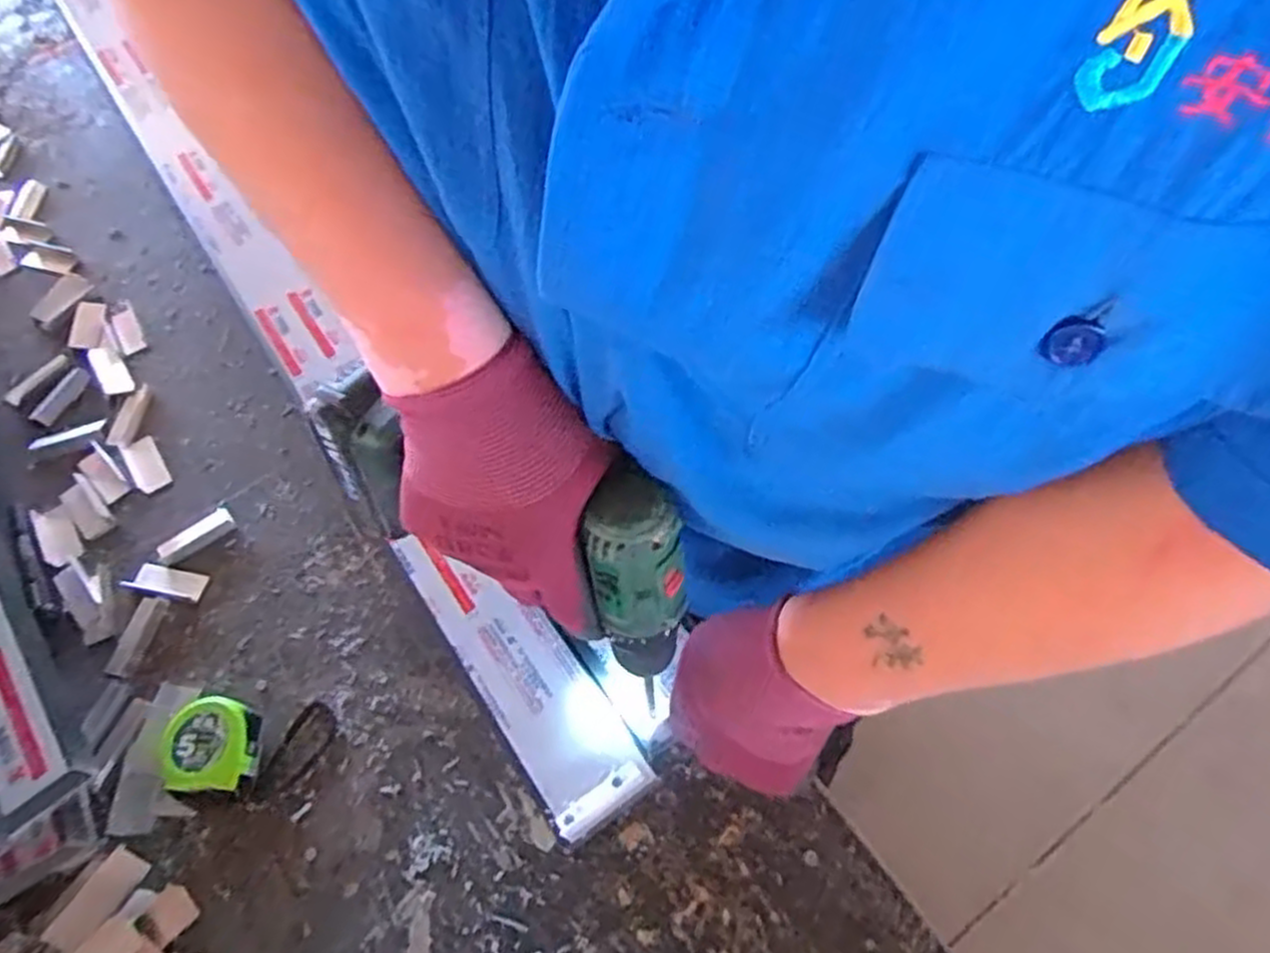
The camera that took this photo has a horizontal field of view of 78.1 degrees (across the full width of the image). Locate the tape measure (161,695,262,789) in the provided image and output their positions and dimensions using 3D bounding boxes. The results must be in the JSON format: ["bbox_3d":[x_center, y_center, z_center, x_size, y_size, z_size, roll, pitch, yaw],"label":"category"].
[{"bbox_3d":[-0.317,0.202,0.589,0.064,0.033,0.067,-2,59,4],"label":"tape measure"}]

